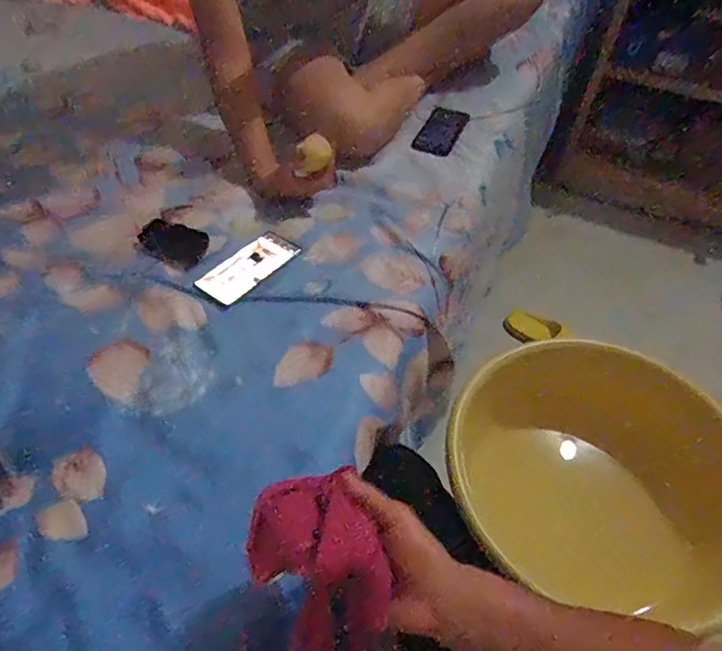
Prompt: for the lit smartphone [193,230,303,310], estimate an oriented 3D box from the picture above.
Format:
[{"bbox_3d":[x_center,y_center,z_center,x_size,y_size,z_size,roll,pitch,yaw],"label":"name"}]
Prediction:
[{"bbox_3d":[-0.171,-0.092,0.852,0.072,0.006,0.168,32,56,21],"label":"lit smartphone"}]

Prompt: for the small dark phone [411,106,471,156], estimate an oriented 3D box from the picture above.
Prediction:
[{"bbox_3d":[0.166,-0.399,1.136,0.074,0.015,0.168,26,55,6],"label":"small dark phone"}]

